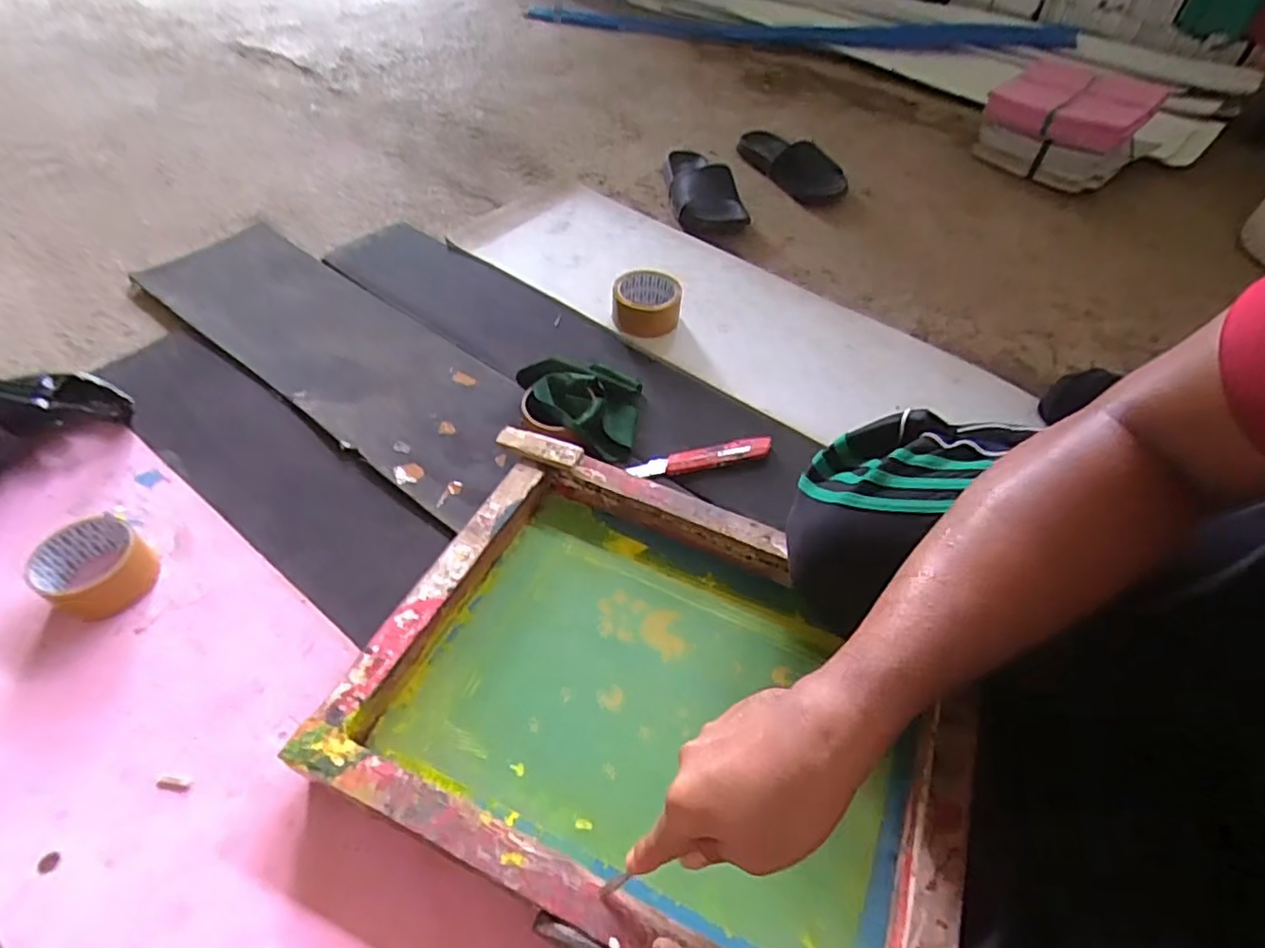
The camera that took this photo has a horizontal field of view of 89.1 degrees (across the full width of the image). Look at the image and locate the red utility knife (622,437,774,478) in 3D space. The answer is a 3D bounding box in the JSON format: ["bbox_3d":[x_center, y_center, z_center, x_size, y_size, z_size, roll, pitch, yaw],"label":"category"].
[{"bbox_3d":[0.080,-0.019,0.727,0.166,0.011,0.028,-11,51,-14],"label":"red utility knife"}]

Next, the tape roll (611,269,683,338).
[{"bbox_3d":[0.021,-0.242,0.894,0.095,0.058,0.099,4,49,-1],"label":"tape roll"}]

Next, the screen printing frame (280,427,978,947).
[{"bbox_3d":[0.029,0.171,0.524,0.453,0.057,0.348,21,51,13],"label":"screen printing frame"}]

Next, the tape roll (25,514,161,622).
[{"bbox_3d":[-0.484,0.085,0.579,0.078,0.041,0.081,2,49,-3],"label":"tape roll"}]

